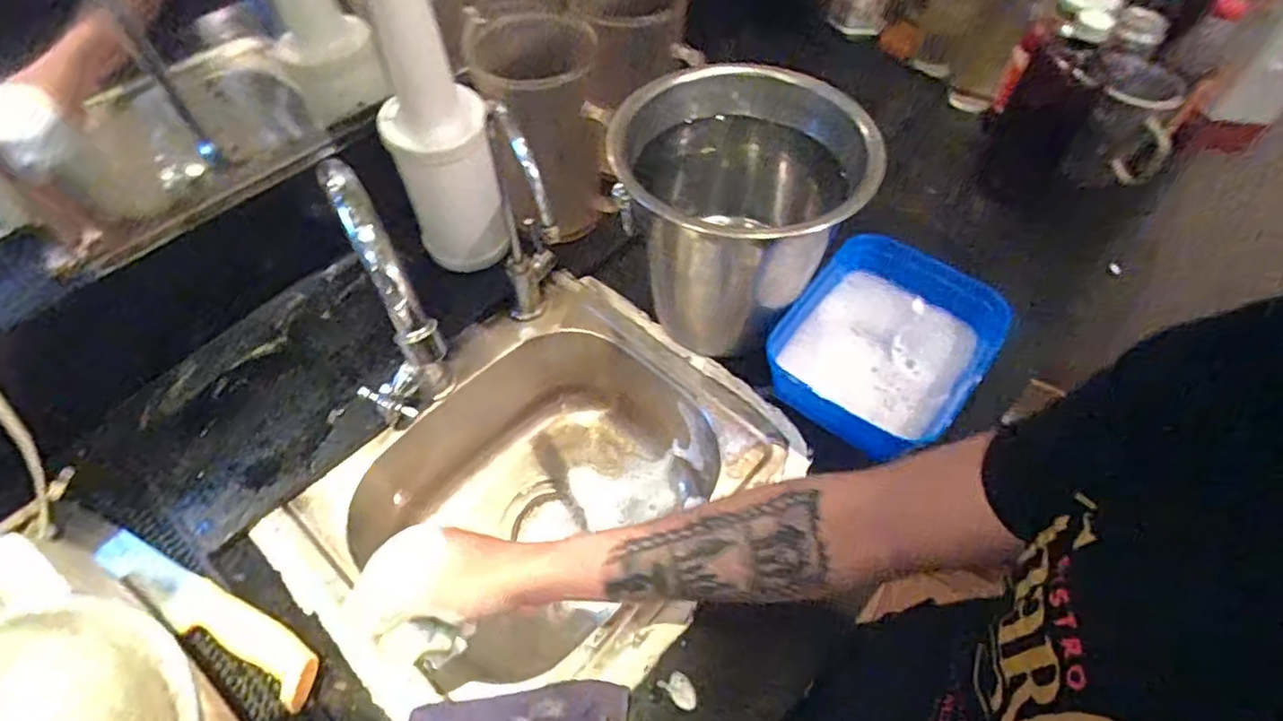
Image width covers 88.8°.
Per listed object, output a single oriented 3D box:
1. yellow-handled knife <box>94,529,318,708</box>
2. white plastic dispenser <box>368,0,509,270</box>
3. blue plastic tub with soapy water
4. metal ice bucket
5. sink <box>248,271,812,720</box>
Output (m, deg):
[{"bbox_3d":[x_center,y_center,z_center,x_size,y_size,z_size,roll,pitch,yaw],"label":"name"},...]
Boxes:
[{"bbox_3d":[-0.332,0.194,0.503,0.219,0.029,0.038,23,59,15],"label":"yellow-handled knife"},{"bbox_3d":[-0.179,-0.199,0.589,0.091,0.289,0.099,-22,59,-14],"label":"white plastic dispenser"},{"bbox_3d":[0.223,-0.013,0.612,0.168,0.083,0.213,35,62,21],"label":"blue plastic tub with soapy water"},{"bbox_3d":[0.085,-0.119,0.599,0.195,0.217,0.201,0,56,0],"label":"metal ice bucket"},{"bbox_3d":[-0.085,0.144,0.648,0.328,0.154,0.384,38,63,22],"label":"sink"}]

